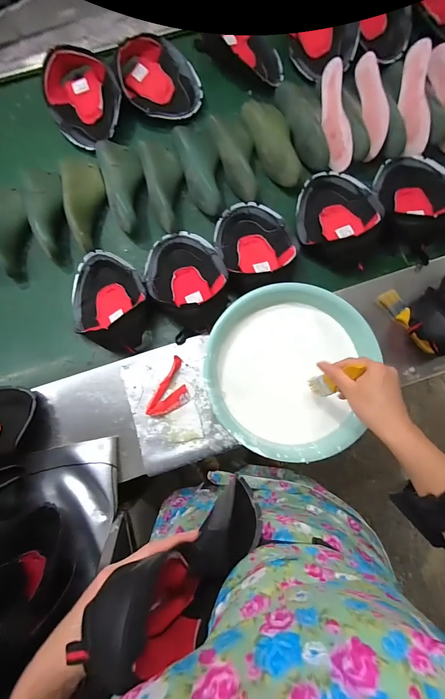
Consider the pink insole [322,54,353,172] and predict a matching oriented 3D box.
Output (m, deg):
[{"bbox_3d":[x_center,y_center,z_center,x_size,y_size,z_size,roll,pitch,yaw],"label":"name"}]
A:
[{"bbox_3d":[0.263,-0.535,0.737,0.013,0.067,0.236,-10,90,-31],"label":"pink insole"}]

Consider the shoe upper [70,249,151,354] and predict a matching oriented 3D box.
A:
[{"bbox_3d":[-0.249,-0.107,0.685,0.211,0.081,0.185,25,81,2],"label":"shoe upper"}]

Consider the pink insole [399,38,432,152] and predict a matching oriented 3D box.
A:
[{"bbox_3d":[0.448,-0.573,0.737,0.038,0.055,0.219,-10,106,1],"label":"pink insole"}]

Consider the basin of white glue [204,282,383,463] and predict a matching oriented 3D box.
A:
[{"bbox_3d":[0.115,0.034,0.603,0.282,0.118,0.298,0,81,-2],"label":"basin of white glue"}]

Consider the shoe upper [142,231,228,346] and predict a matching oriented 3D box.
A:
[{"bbox_3d":[-0.084,-0.148,0.705,0.175,0.119,0.237,-27,82,-6],"label":"shoe upper"}]

